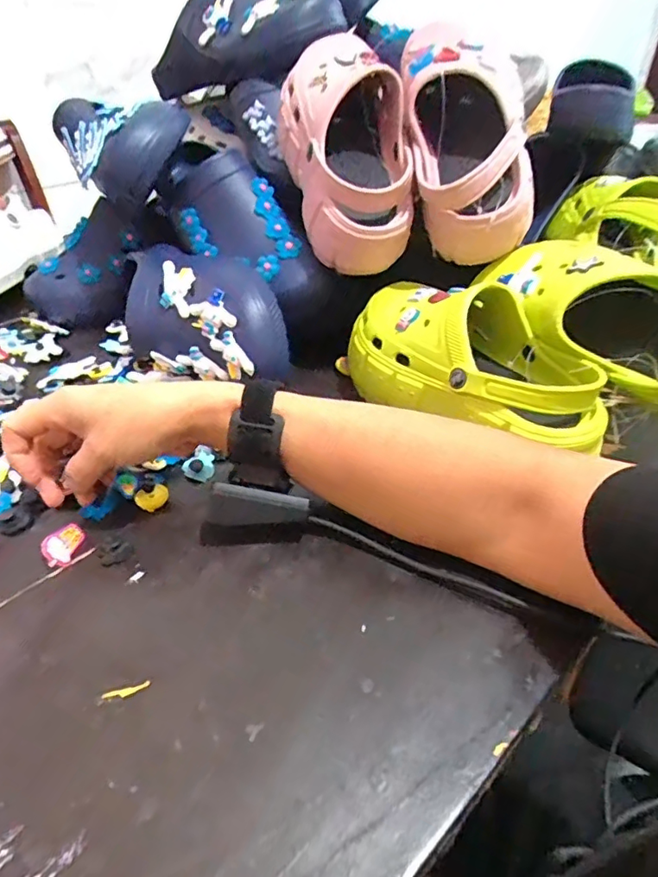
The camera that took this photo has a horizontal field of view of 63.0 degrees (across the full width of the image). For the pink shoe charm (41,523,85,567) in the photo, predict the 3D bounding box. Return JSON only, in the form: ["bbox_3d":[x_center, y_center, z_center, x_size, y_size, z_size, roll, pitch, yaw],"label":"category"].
[{"bbox_3d":[-0.186,0.075,0.378,0.021,0.007,0.032,48,40,-10],"label":"pink shoe charm"}]

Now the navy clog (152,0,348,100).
[{"bbox_3d":[-0.119,-0.479,0.651,0.265,0.103,0.081,23,44,27],"label":"navy clog"}]

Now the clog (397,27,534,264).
[{"bbox_3d":[0.124,-0.286,0.514,0.115,0.101,0.239,-5,77,-6],"label":"clog"}]

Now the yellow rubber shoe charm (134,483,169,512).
[{"bbox_3d":[-0.137,0.046,0.418,0.024,0.010,0.019,-25,45,-28],"label":"yellow rubber shoe charm"}]

